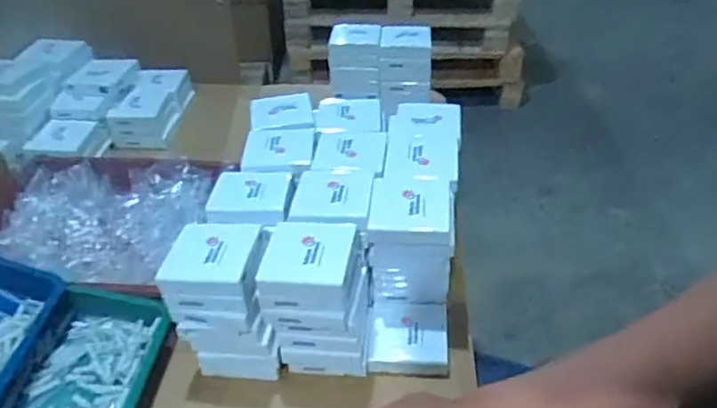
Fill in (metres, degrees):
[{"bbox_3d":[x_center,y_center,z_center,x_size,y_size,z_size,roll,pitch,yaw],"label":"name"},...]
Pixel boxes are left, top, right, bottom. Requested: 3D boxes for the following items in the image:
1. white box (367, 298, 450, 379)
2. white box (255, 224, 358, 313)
[{"bbox_3d":[0.057,0.152,0.655,0.086,0.034,0.089,1,38,4],"label":"white box"},{"bbox_3d":[-0.048,0.061,0.580,0.090,0.049,0.085,5,38,8],"label":"white box"}]

